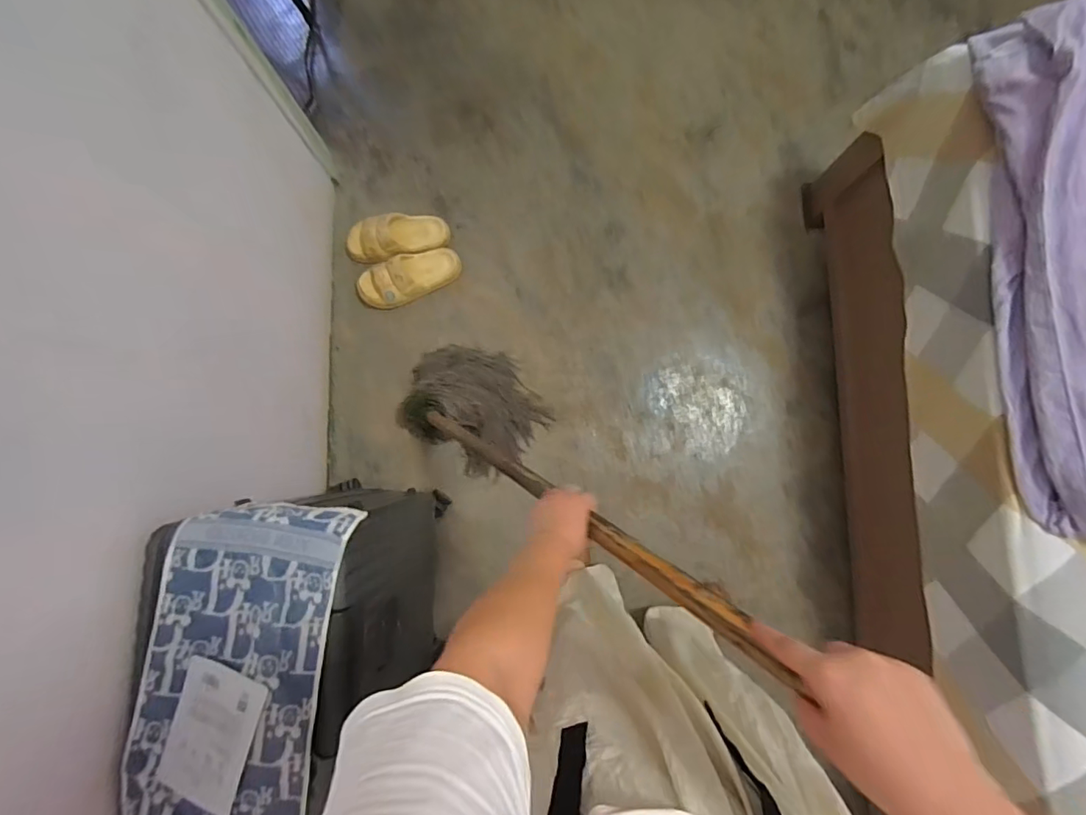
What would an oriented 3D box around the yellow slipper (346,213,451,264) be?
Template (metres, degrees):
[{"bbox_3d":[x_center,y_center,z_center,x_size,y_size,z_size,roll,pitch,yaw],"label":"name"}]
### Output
[{"bbox_3d":[-0.389,-0.440,1.341,0.274,0.086,0.112,-5,85,2],"label":"yellow slipper"}]

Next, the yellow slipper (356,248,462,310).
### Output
[{"bbox_3d":[-0.347,-0.337,1.325,0.261,0.080,0.106,-18,85,0],"label":"yellow slipper"}]

